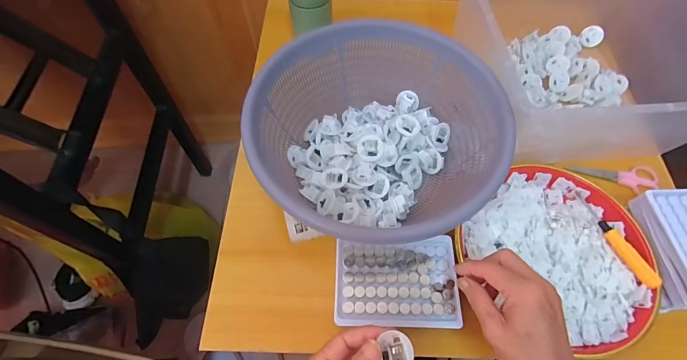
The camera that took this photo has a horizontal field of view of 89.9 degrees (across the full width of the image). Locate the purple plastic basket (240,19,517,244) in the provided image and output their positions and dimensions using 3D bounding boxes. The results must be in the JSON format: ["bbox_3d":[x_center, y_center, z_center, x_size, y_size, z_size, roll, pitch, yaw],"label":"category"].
[{"bbox_3d":[0.041,-0.048,0.433,0.294,0.128,0.277,-12,64,-6],"label":"purple plastic basket"}]

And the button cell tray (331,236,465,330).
[{"bbox_3d":[0.057,0.107,0.369,0.128,0.011,0.092,0,63,0],"label":"button cell tray"}]

